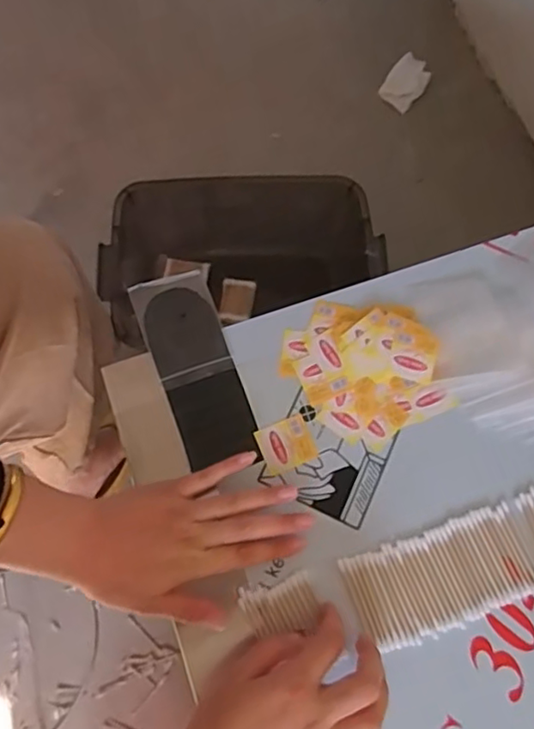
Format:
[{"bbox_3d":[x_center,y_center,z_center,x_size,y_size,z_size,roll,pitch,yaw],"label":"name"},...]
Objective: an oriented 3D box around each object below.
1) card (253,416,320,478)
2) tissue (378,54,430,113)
[{"bbox_3d":[0.016,0.067,0.500,0.043,0.004,0.040,-21,75,-6],"label":"card"},{"bbox_3d":[0.262,-0.535,1.154,0.072,0.010,0.121,31,75,7],"label":"tissue"}]

